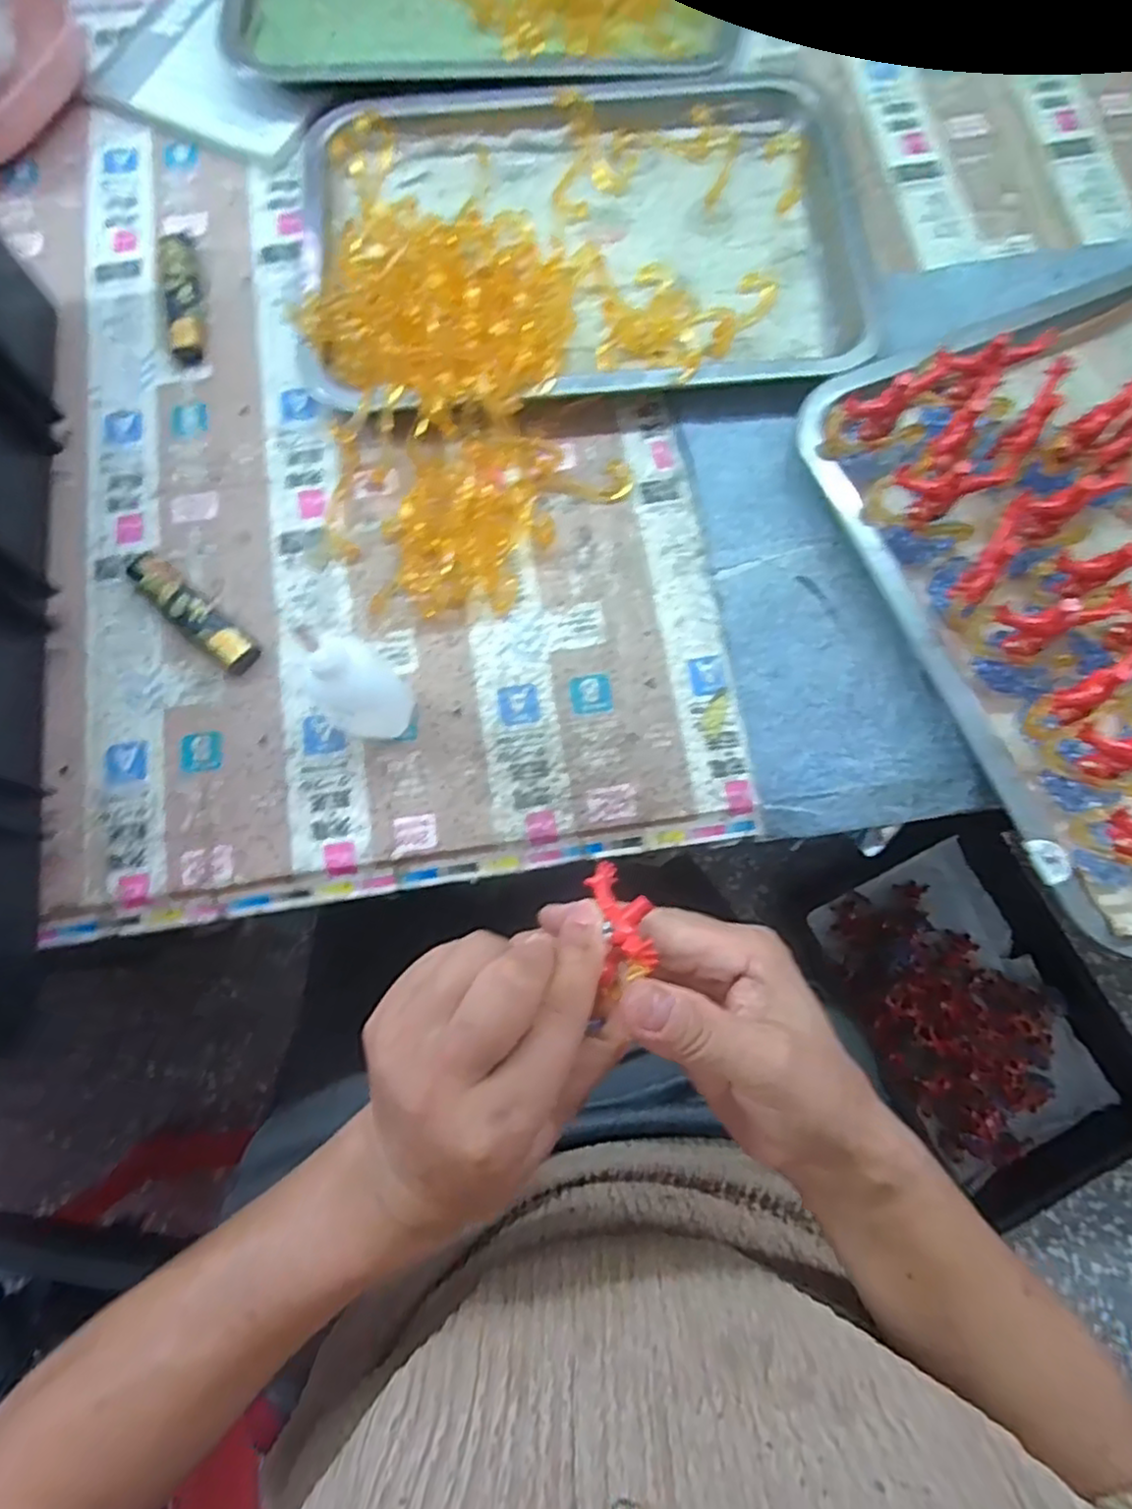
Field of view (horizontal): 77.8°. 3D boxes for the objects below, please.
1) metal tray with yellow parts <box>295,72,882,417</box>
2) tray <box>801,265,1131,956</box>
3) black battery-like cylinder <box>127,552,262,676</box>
[{"bbox_3d":[0.008,-0.296,0.388,0.313,0.040,0.231,-9,78,-2],"label":"metal tray with yellow parts"},{"bbox_3d":[0.291,-0.097,0.334,0.267,0.048,0.312,-22,78,-4],"label":"tray"},{"bbox_3d":[-0.189,-0.072,0.351,0.083,0.013,0.019,41,81,8],"label":"black battery-like cylinder"}]

